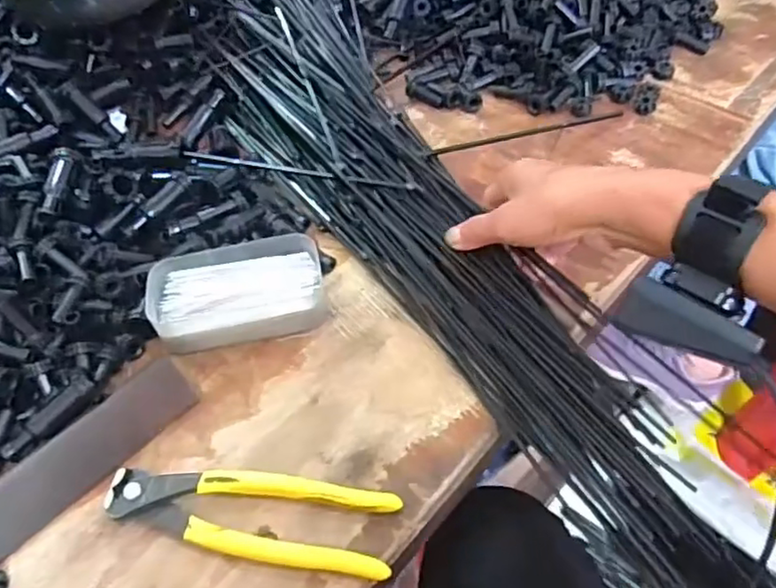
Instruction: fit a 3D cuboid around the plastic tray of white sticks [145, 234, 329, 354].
[{"bbox_3d":[-0.106,-0.002,0.455,0.118,0.031,0.071,-9,51,-3],"label":"plastic tray of white sticks"}]

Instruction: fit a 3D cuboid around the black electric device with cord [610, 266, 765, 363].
[{"bbox_3d":[0.163,0.011,0.340,0.071,0.035,0.030,30,59,25],"label":"black electric device with cord"}]

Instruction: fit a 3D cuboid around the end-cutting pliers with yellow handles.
[{"bbox_3d":[-0.079,0.126,0.364,0.165,0.014,0.047,5,52,8],"label":"end-cutting pliers with yellow handles"}]

